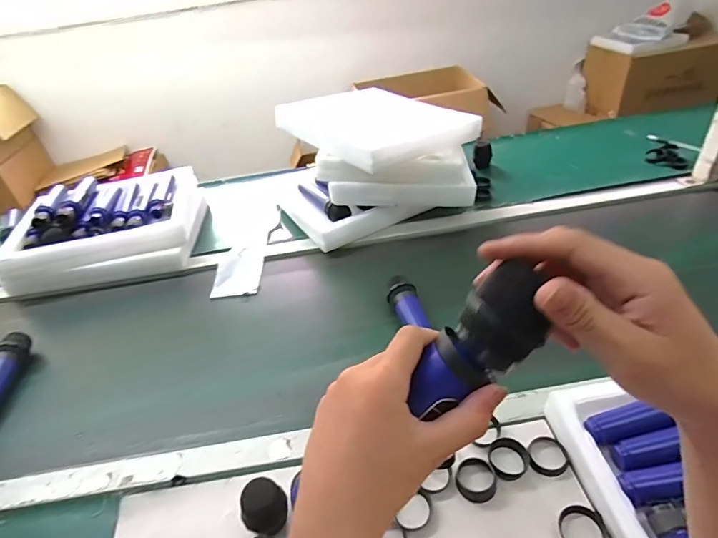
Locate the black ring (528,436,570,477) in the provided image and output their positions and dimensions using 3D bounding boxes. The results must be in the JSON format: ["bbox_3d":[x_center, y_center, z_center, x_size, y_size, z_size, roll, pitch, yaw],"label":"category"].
[{"bbox_3d":[0.217,0.213,0.497,0.048,0.008,0.043,-25,41,-21],"label":"black ring"}]

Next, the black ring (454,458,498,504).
[{"bbox_3d":[0.129,0.233,0.482,0.044,0.010,0.046,-4,38,3],"label":"black ring"}]

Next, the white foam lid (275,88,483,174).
[{"bbox_3d":[0.035,-0.313,0.923,0.278,0.052,0.385,-28,43,-25],"label":"white foam lid"}]

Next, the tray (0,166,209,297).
[{"bbox_3d":[-0.534,-0.104,0.957,0.347,0.118,0.329,-10,38,-4],"label":"tray"}]

